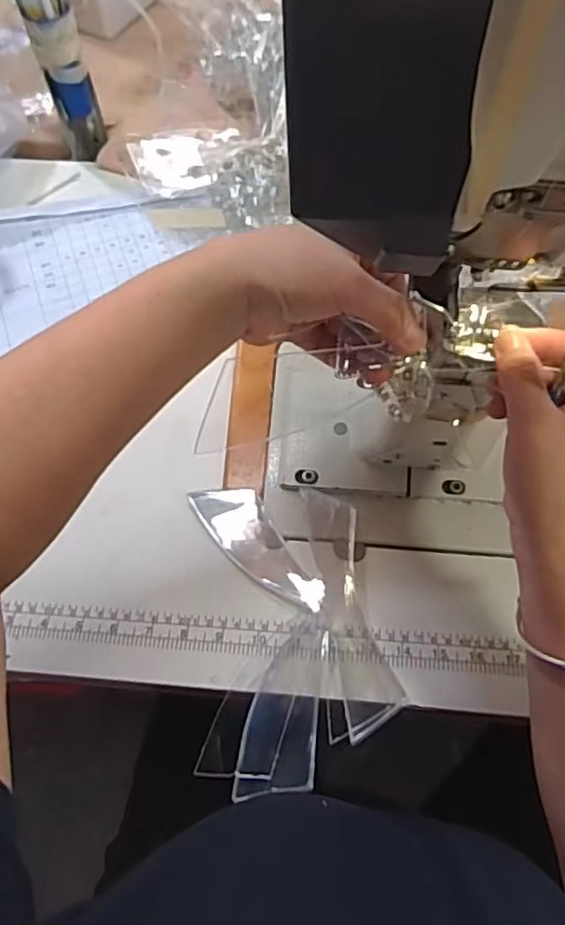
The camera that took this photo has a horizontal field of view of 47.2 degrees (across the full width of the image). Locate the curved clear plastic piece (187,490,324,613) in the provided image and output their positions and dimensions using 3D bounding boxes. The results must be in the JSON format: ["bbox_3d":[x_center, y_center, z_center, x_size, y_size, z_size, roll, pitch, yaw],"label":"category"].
[{"bbox_3d":[-0.019,0.064,0.491,0.045,0.006,0.123,-33,67,-14],"label":"curved clear plastic piece"}]

